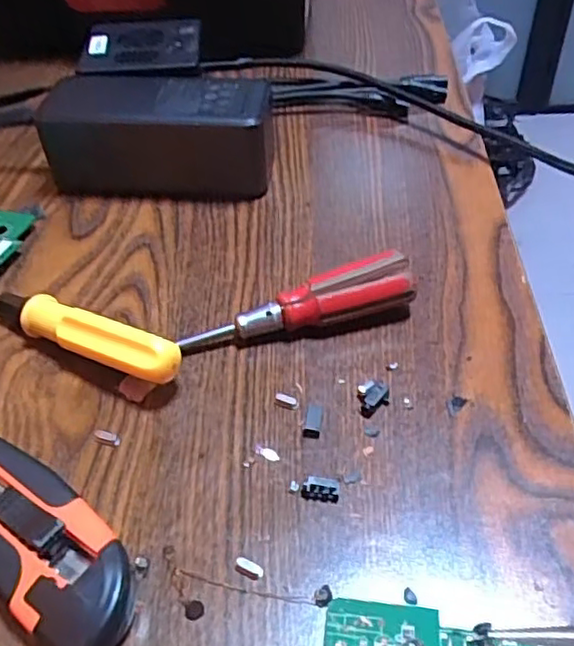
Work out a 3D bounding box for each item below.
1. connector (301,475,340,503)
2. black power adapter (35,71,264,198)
[{"bbox_3d":[0.013,0.063,0.252,0.014,0.007,0.008,3,45,5],"label":"connector"},{"bbox_3d":[-0.075,-0.110,0.396,0.129,0.054,0.062,3,45,4],"label":"black power adapter"}]

